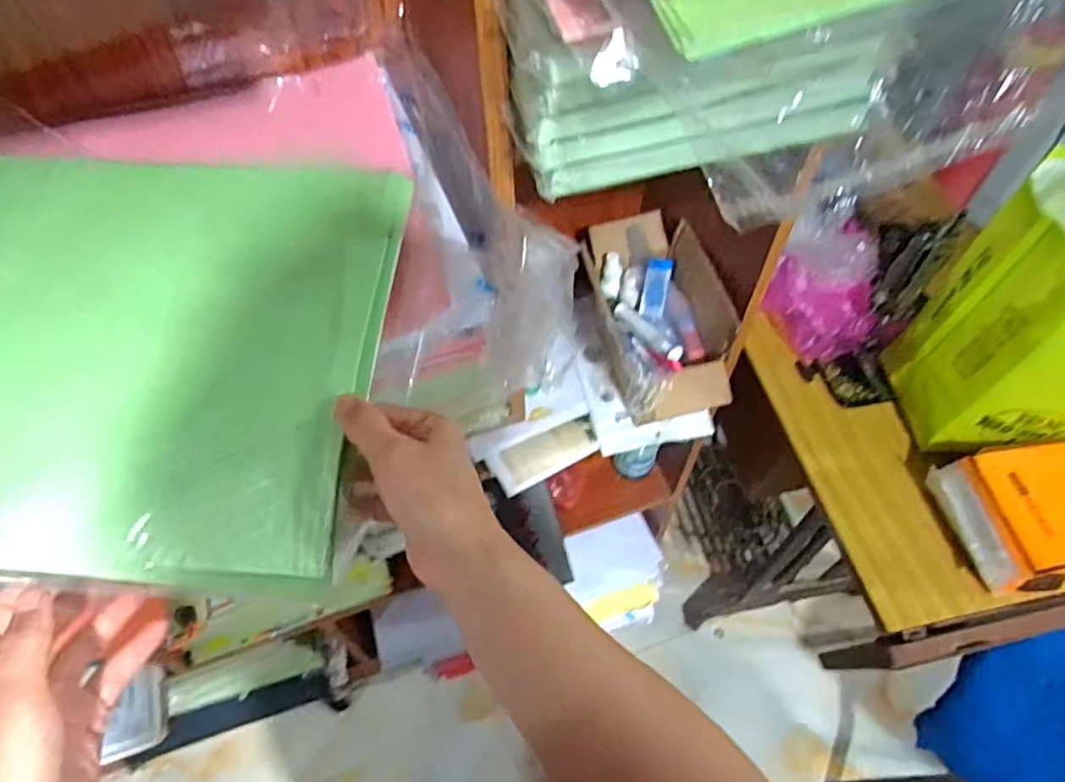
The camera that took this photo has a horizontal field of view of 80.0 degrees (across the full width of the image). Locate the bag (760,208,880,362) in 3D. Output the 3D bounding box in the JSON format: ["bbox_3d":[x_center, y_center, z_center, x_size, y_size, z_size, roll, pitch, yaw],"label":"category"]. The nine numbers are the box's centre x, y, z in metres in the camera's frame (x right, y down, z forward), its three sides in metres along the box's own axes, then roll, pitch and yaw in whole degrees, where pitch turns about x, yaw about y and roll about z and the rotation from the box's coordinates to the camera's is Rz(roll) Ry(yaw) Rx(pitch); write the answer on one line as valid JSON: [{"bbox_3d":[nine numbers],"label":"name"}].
[{"bbox_3d":[0.369,-0.128,0.800,0.107,0.117,0.139,-30,61,-18],"label":"bag"}]

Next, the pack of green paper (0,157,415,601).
[{"bbox_3d":[-0.320,-0.043,0.391,0.443,0.028,0.291,6,61,-1],"label":"pack of green paper"}]

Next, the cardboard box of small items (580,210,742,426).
[{"bbox_3d":[0.142,-0.078,0.766,0.131,0.138,0.246,-13,57,-7],"label":"cardboard box of small items"}]

